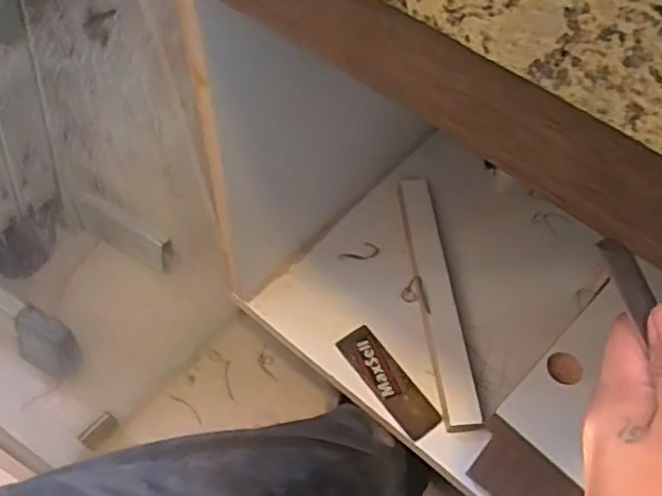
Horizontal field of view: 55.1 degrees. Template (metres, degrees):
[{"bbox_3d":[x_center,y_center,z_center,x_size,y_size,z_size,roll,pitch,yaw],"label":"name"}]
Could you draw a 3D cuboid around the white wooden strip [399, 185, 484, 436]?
[{"bbox_3d":[0.120,0.047,0.718,0.039,0.012,0.312,-6,56,0],"label":"white wooden strip"}]

